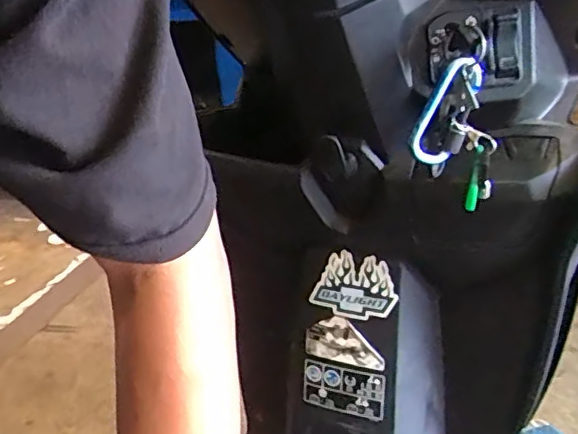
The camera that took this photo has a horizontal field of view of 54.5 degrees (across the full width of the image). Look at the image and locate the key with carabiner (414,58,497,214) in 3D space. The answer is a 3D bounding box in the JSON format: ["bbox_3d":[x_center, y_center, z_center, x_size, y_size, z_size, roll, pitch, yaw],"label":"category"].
[{"bbox_3d":[0.118,-0.056,0.400,0.054,0.103,0.034,2,29,15],"label":"key with carabiner"}]

